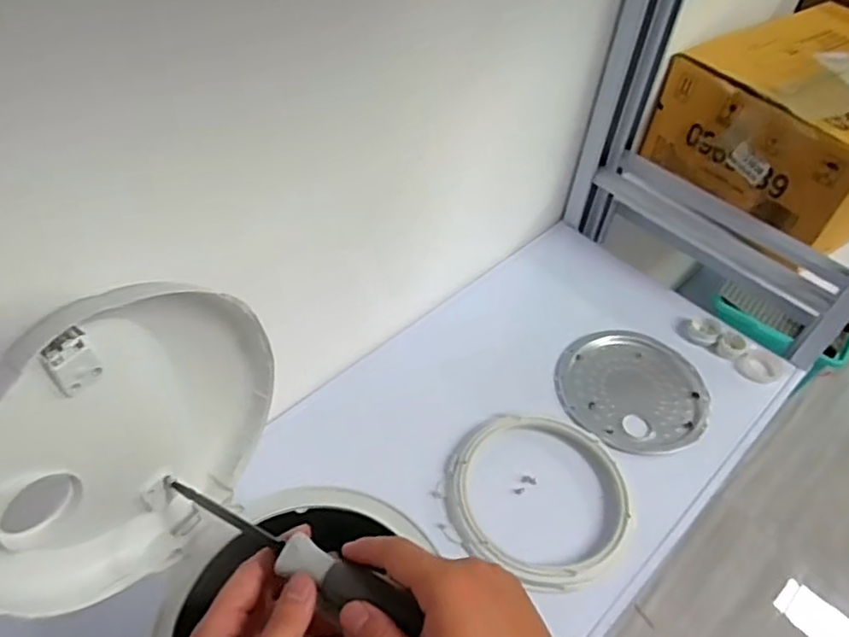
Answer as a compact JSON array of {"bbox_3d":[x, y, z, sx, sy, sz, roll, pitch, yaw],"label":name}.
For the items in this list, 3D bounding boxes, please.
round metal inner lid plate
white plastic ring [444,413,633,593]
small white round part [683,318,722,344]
[{"bbox_3d":[0.262,0.088,0.790,0.185,0.011,0.171,3,49,-3],"label":"round metal inner lid plate"},{"bbox_3d":[0.121,0.190,0.685,0.198,0.037,0.186,3,49,-3],"label":"white plastic ring"},{"bbox_3d":[0.374,0.015,0.852,0.044,0.025,0.033,34,54,22],"label":"small white round part"}]

